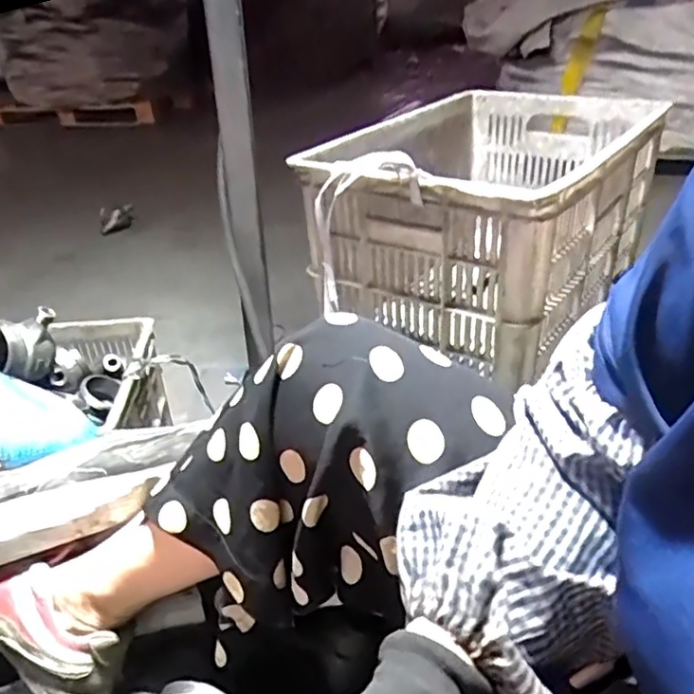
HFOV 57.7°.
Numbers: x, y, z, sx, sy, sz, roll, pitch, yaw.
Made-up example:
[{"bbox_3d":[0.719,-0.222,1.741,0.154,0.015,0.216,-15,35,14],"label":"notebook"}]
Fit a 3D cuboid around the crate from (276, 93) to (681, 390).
[{"bbox_3d":[0.194,-0.193,0.841,0.308,0.211,0.486,18,38,33],"label":"crate"}]

